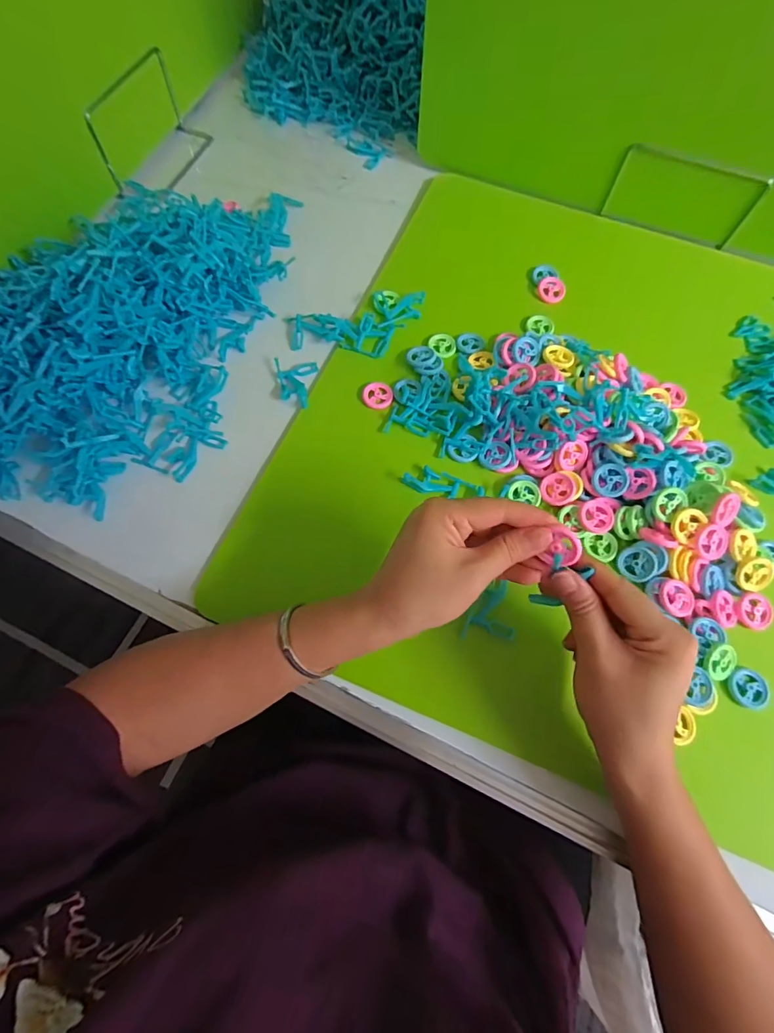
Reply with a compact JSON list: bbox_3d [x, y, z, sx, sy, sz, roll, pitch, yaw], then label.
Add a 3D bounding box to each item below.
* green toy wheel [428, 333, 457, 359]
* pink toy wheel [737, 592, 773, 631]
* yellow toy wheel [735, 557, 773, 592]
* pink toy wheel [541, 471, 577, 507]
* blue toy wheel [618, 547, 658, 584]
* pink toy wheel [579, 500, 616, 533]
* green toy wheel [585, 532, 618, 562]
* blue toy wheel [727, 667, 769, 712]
[{"bbox_3d":[0.058,-0.177,0.472,0.028,0.009,0.031,10,67,2],"label":"green toy wheel"},{"bbox_3d":[0.306,0.079,0.378,0.028,0.006,0.030,1,67,-2],"label":"pink toy wheel"},{"bbox_3d":[0.309,0.048,0.382,0.030,0.012,0.024,-20,70,-7],"label":"yellow toy wheel"},{"bbox_3d":[0.154,-0.025,0.409,0.029,0.005,0.031,-12,70,16],"label":"pink toy wheel"},{"bbox_3d":[0.214,0.039,0.388,0.028,0.004,0.028,-6,73,21],"label":"blue toy wheel"},{"bbox_3d":[0.184,0.000,0.399,0.030,0.005,0.029,1,67,-2],"label":"pink toy wheel"},{"bbox_3d":[0.188,0.027,0.396,0.027,0.009,0.025,1,67,-2],"label":"green toy wheel"},{"bbox_3d":[0.284,0.134,0.356,0.030,0.007,0.029,1,67,-2],"label":"blue toy wheel"}]

